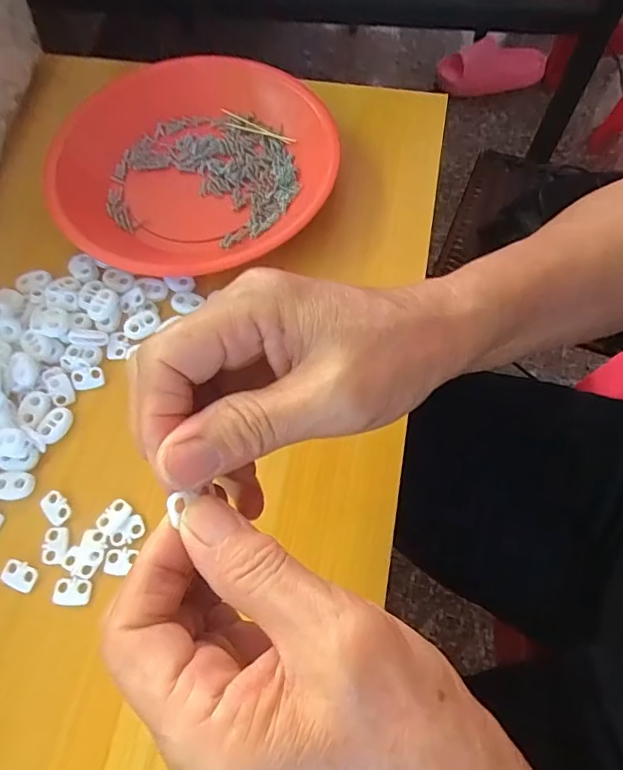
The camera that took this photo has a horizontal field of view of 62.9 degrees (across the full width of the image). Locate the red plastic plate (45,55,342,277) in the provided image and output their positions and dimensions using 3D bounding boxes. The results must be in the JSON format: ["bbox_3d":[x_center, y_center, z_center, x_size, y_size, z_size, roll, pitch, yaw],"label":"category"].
[{"bbox_3d":[-0.077,-0.155,0.356,0.182,0.032,0.192,-1,66,1],"label":"red plastic plate"}]

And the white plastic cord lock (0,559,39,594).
[{"bbox_3d":[-0.150,0.097,0.261,0.018,0.004,0.012,25,69,12],"label":"white plastic cord lock"}]

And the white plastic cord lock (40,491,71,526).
[{"bbox_3d":[-0.138,0.066,0.273,0.012,0.004,0.018,-40,71,-15],"label":"white plastic cord lock"}]

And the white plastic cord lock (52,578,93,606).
[{"bbox_3d":[-0.122,0.104,0.258,0.018,0.004,0.013,0,66,2],"label":"white plastic cord lock"}]

